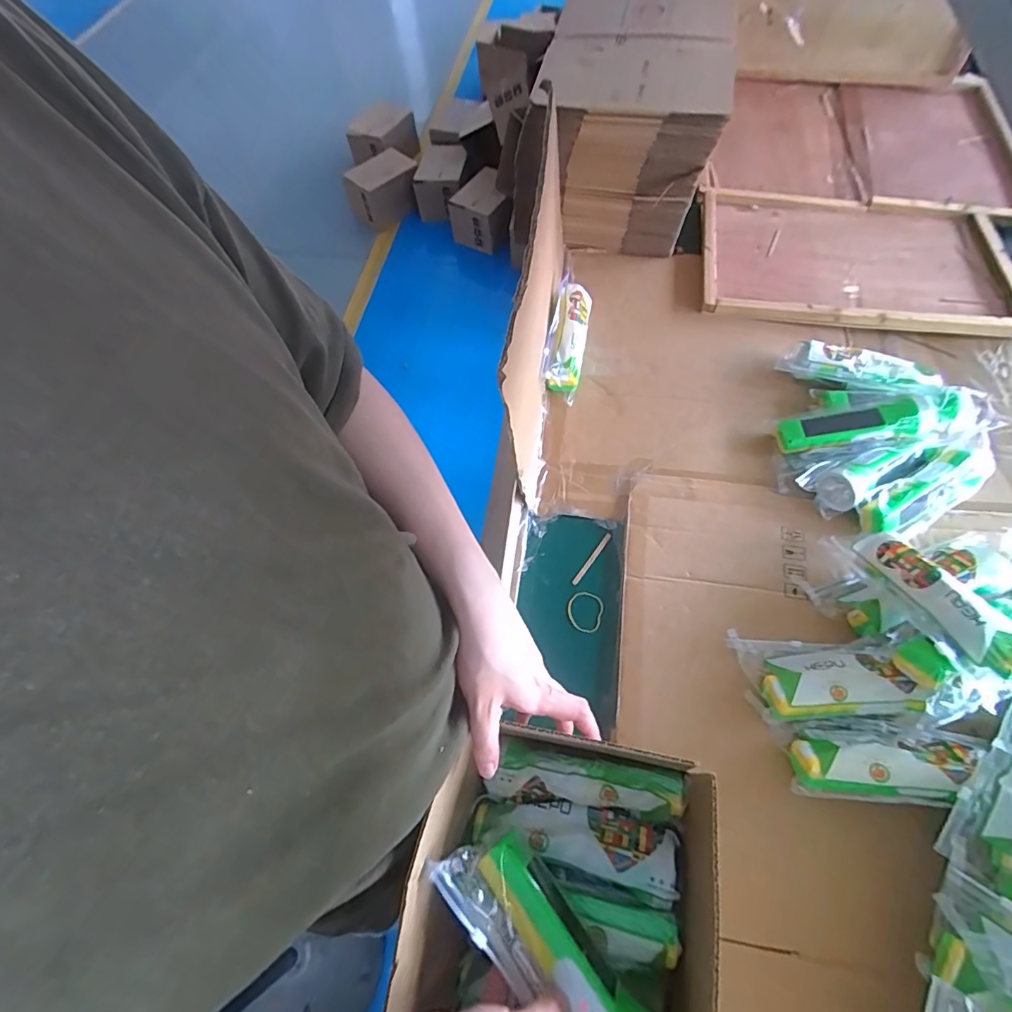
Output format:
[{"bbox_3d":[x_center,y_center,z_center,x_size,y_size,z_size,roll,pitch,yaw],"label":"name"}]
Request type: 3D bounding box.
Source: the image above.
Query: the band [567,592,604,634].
[{"bbox_3d":[0.096,0.129,0.611,0.043,0.005,0.048,17,65,13],"label":"band"}]

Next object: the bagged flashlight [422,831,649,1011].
[{"bbox_3d":[0.039,0.324,0.340,0.061,0.043,0.214,-39,69,-15],"label":"bagged flashlight"}]

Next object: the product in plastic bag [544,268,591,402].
[{"bbox_3d":[0.095,-0.257,0.760,0.052,0.065,0.216,9,64,9],"label":"product in plastic bag"}]

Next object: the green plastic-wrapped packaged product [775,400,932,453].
[{"bbox_3d":[0.443,-0.106,0.644,0.165,0.025,0.046,-8,62,16],"label":"green plastic-wrapped packaged product"}]

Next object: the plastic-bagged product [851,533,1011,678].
[{"bbox_3d":[0.439,0.090,0.506,0.052,0.033,0.170,-17,42,-6],"label":"plastic-bagged product"}]

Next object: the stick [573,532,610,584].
[{"bbox_3d":[0.109,0.067,0.636,0.008,0.005,0.082,34,69,18],"label":"stick"}]

